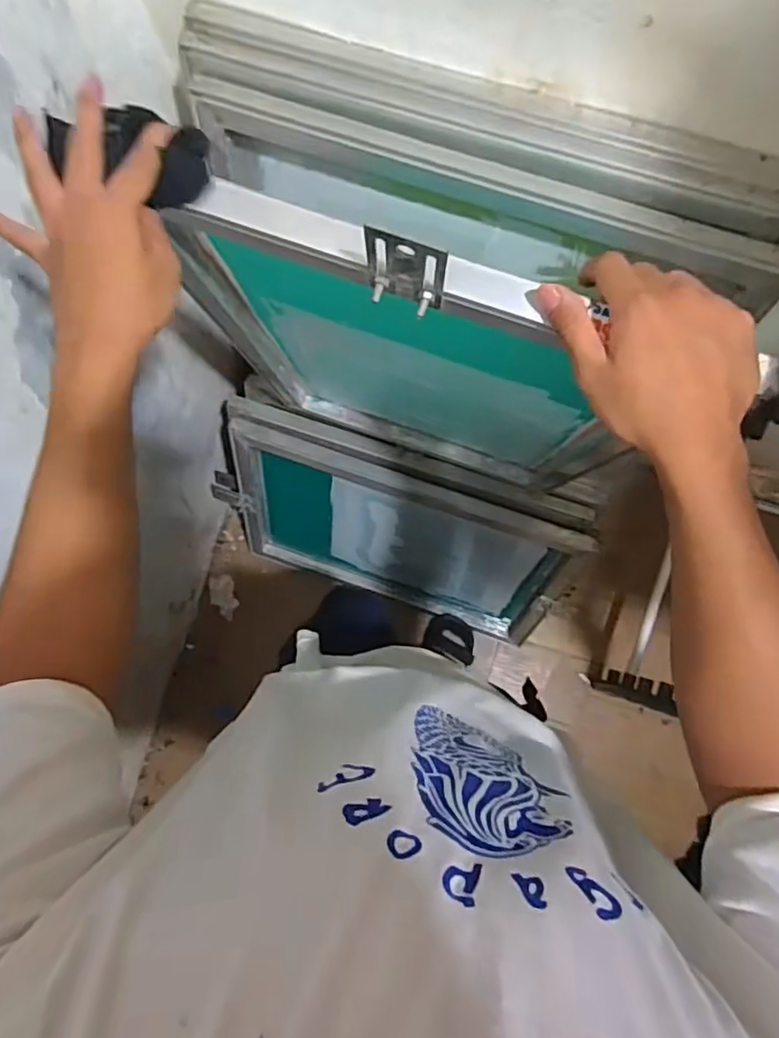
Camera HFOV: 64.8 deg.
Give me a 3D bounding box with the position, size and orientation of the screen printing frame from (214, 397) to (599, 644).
[{"bbox_3d":[-0.018,0.033,1.250,0.740,0.483,0.048,19,55,4],"label":"screen printing frame"}]

